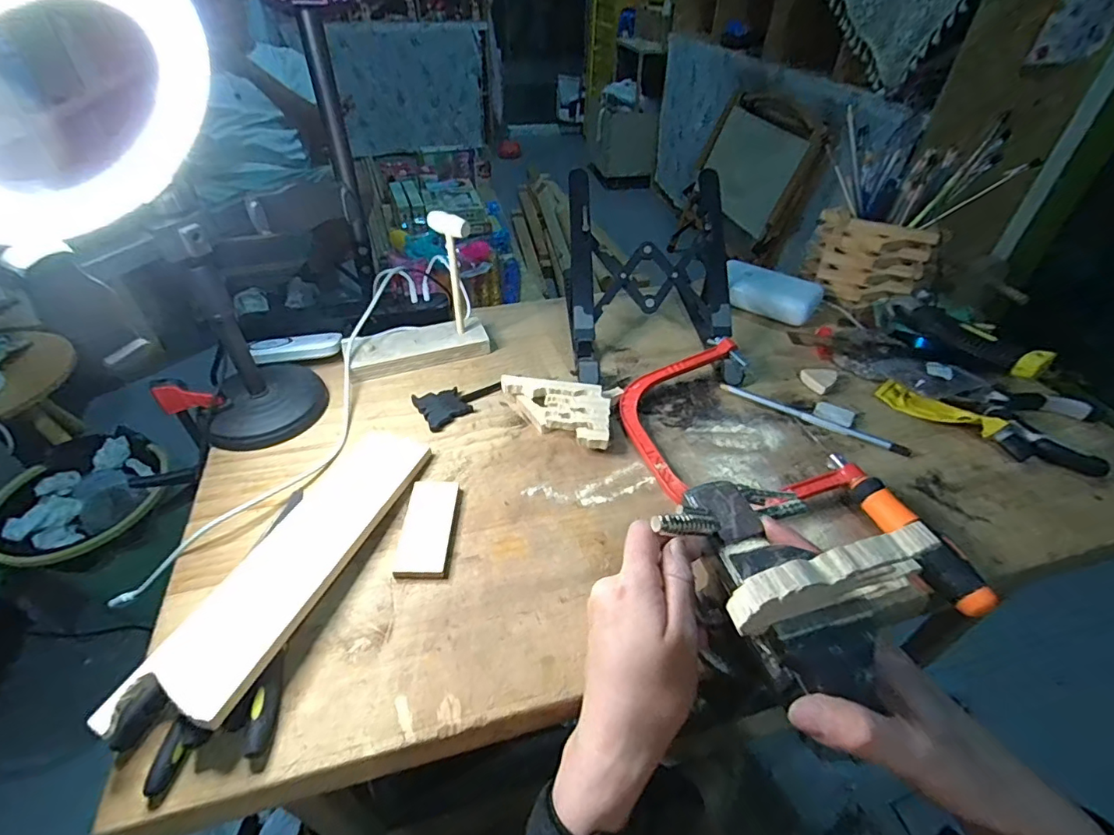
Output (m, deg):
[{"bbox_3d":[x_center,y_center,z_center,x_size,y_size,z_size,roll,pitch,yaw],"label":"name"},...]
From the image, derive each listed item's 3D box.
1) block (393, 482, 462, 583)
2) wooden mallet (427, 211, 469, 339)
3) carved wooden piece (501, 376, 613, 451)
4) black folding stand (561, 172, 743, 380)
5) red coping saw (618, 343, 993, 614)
[{"bbox_3d":[-0.095,0.081,0.388,0.037,0.005,0.083,1,43,-1],"label":"block"},{"bbox_3d":[-0.101,-0.138,0.519,0.019,0.125,0.047,-25,49,-25],"label":"wooden mallet"},{"bbox_3d":[-0.003,-0.002,0.472,0.099,0.025,0.073,4,43,3],"label":"carved wooden piece"},{"bbox_3d":[0.098,-0.146,0.550,0.176,0.127,0.205,1,43,-1],"label":"black folding stand"},{"bbox_3d":[0.164,0.045,0.416,0.144,0.031,0.295,-16,46,-18],"label":"red coping saw"}]

